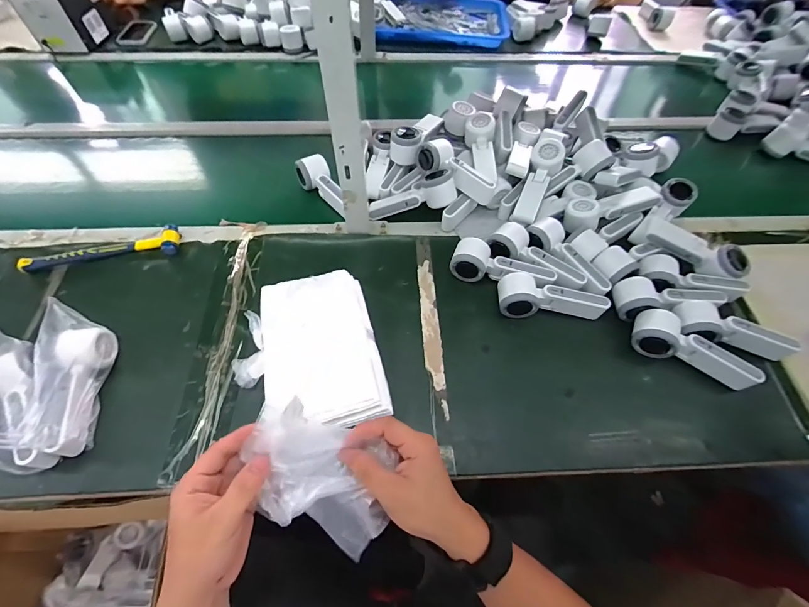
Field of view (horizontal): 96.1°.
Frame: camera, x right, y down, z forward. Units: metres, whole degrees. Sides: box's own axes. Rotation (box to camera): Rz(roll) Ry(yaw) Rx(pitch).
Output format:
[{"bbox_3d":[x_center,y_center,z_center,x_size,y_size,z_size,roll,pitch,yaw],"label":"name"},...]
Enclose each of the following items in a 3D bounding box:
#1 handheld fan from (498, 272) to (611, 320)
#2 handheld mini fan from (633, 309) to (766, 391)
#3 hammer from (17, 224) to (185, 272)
[{"bbox_3d":[0.231,-0.006,0.576,0.163,0.055,0.055,3,58,0],"label":"handheld fan"},{"bbox_3d":[0.420,0.071,0.532,0.164,0.056,0.059,24,60,13],"label":"handheld mini fan"},{"bbox_3d":[-0.518,-0.095,0.630,0.239,0.024,0.067,-8,58,-7],"label":"hammer"}]

